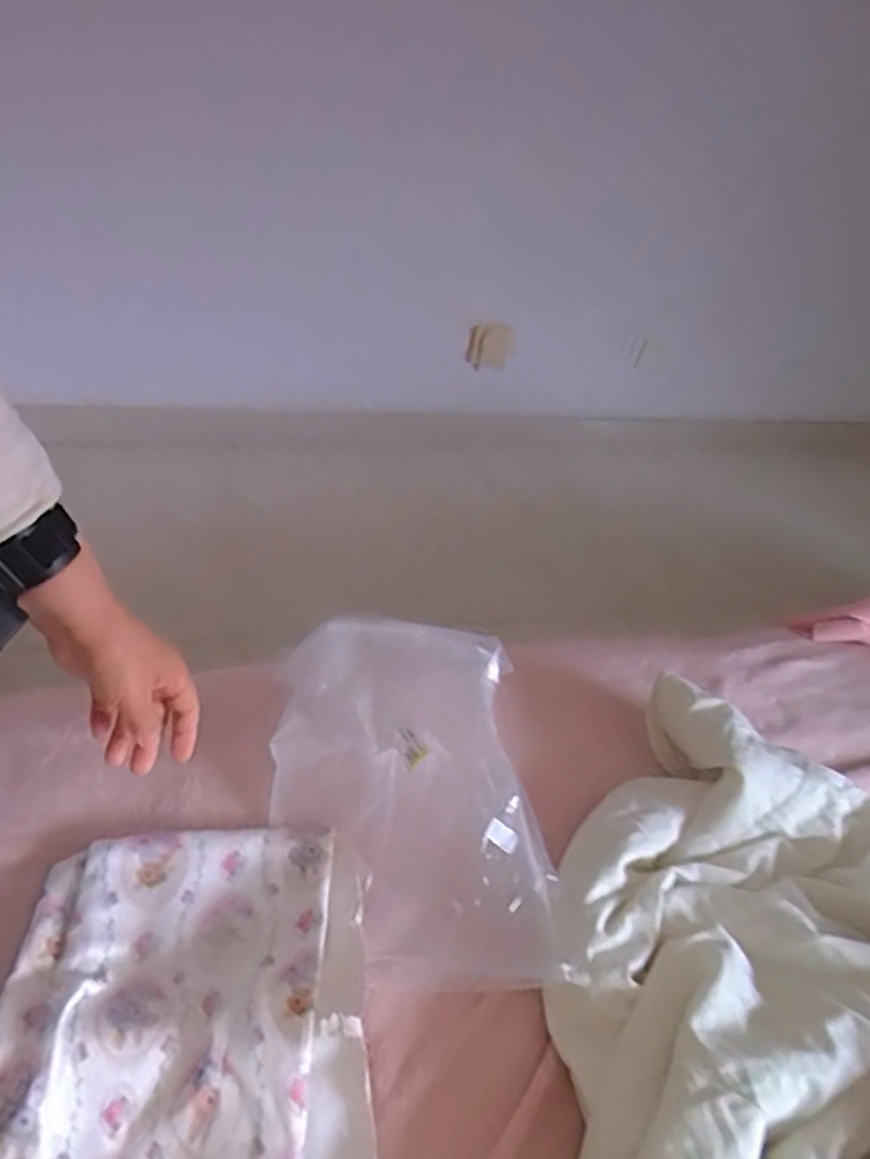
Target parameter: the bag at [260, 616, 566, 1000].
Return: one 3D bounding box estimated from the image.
[{"bbox_3d":[-0.029,0.170,0.634,0.218,0.066,0.321,-9,55,0],"label":"bag"}]

